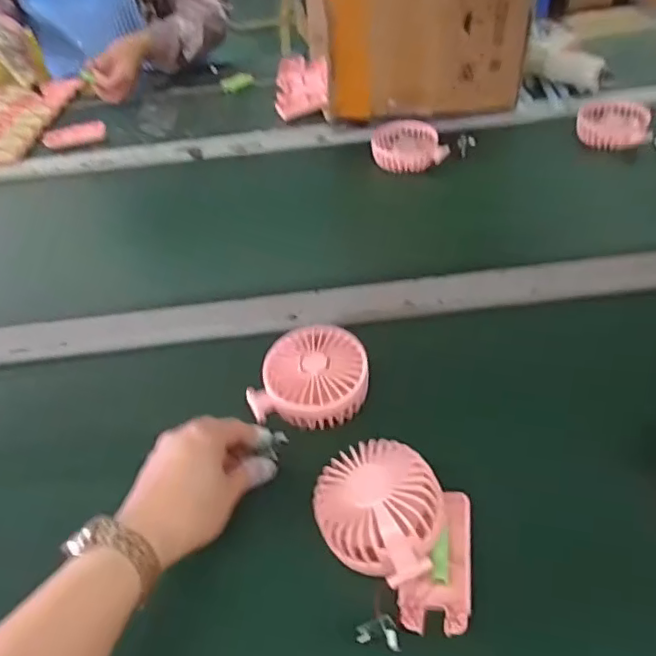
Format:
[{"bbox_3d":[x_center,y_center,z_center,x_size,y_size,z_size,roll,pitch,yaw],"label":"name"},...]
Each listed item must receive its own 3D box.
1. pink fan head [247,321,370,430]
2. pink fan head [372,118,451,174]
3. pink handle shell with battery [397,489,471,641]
[{"bbox_3d":[-0.014,0.044,0.507,0.097,0.040,0.088,2,45,10],"label":"pink fan head"},{"bbox_3d":[0.115,-0.257,0.807,0.100,0.026,0.106,2,45,11],"label":"pink fan head"},{"bbox_3d":[0.075,0.158,0.396,0.045,0.010,0.095,3,45,11],"label":"pink handle shell with battery"}]

